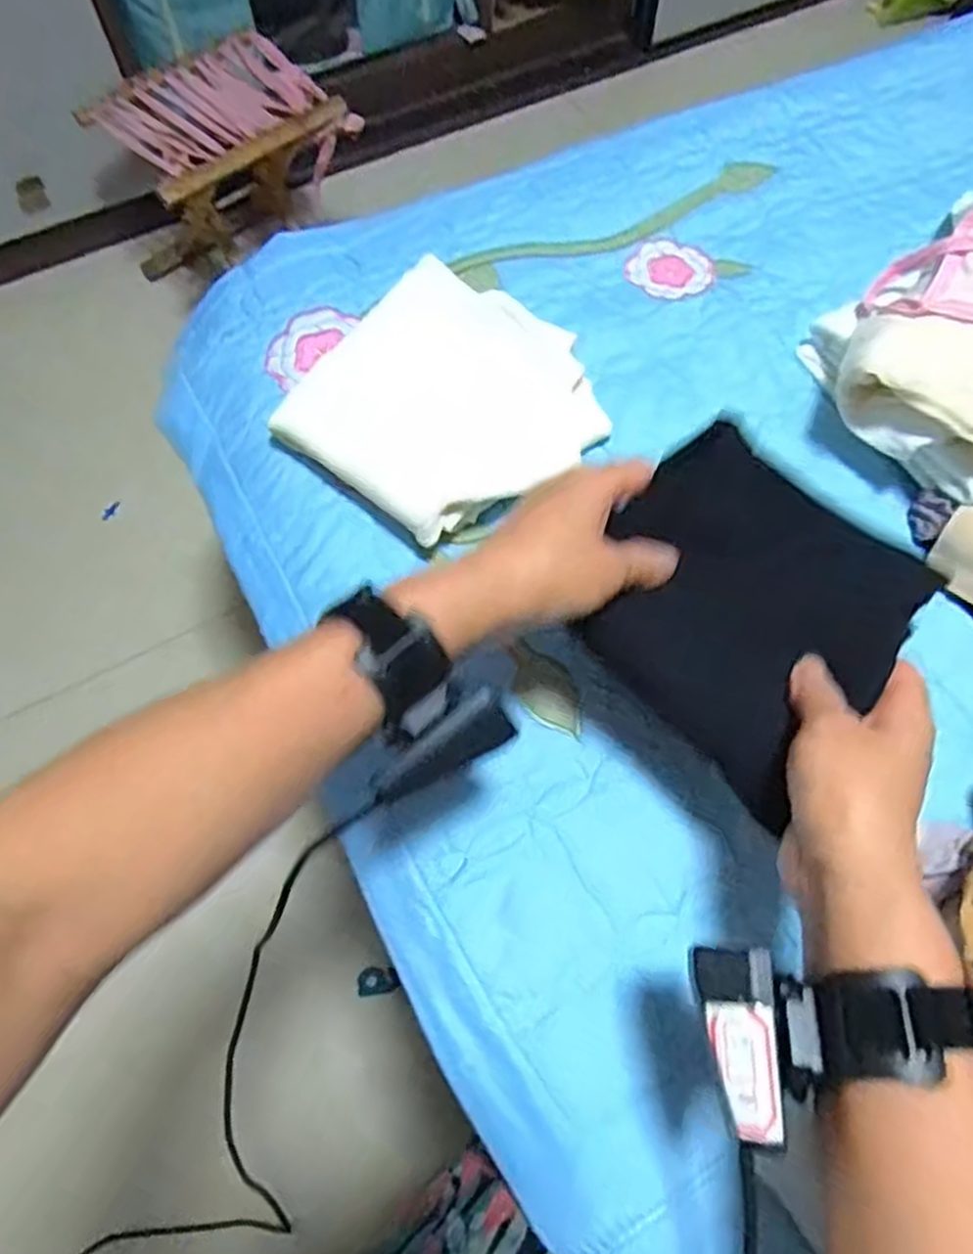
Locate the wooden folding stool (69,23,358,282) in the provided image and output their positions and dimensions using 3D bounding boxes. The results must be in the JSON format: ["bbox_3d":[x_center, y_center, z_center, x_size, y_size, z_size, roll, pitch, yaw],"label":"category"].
[{"bbox_3d":[-0.384,-0.683,1.226,0.313,0.278,0.257,-39,71,-16],"label":"wooden folding stool"}]

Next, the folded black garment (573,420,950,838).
[{"bbox_3d":[0.133,-0.010,0.410,0.158,0.023,0.142,45,99,20],"label":"folded black garment"}]

